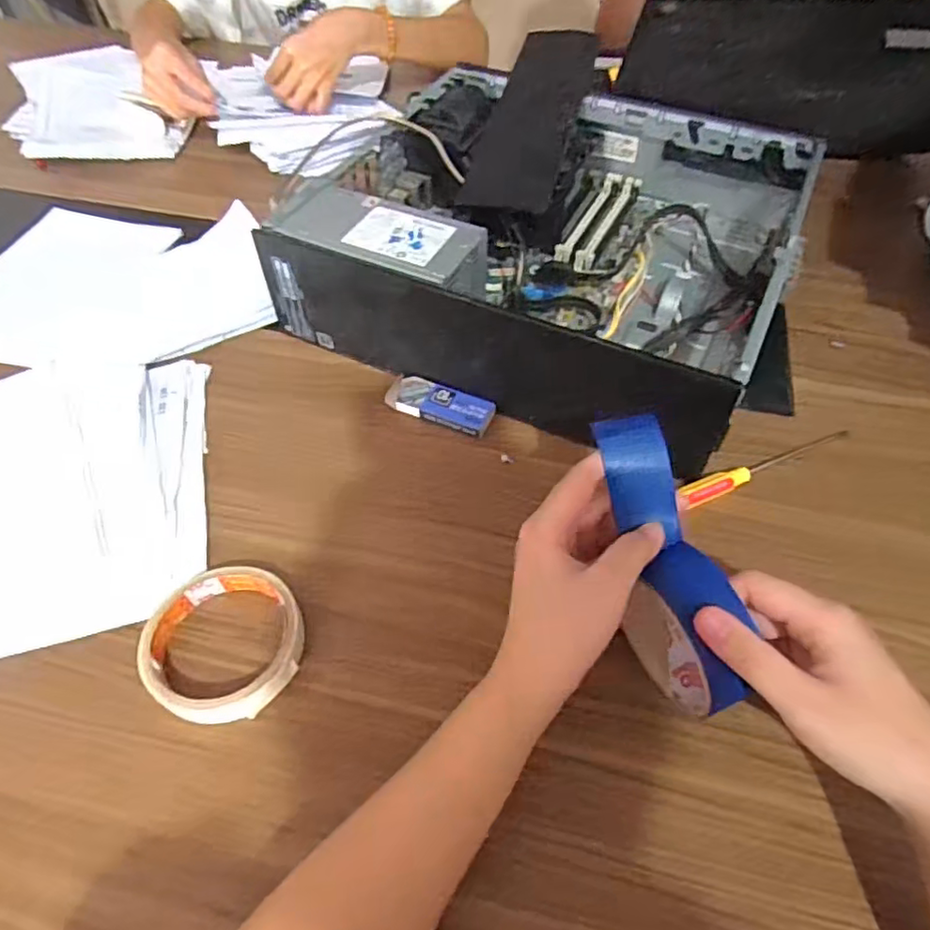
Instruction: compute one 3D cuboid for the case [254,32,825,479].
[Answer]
[{"bbox_3d":[0.102,-0.208,0.566,0.413,0.119,0.395,22,57,15],"label":"case"}]

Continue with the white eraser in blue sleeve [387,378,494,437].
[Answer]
[{"bbox_3d":[-0.020,-0.047,0.484,0.083,0.010,0.033,22,57,15],"label":"white eraser in blue sleeve"}]

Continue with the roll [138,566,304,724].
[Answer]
[{"bbox_3d":[-0.141,0.102,0.367,0.087,0.019,0.086,0,54,0],"label":"roll"}]

